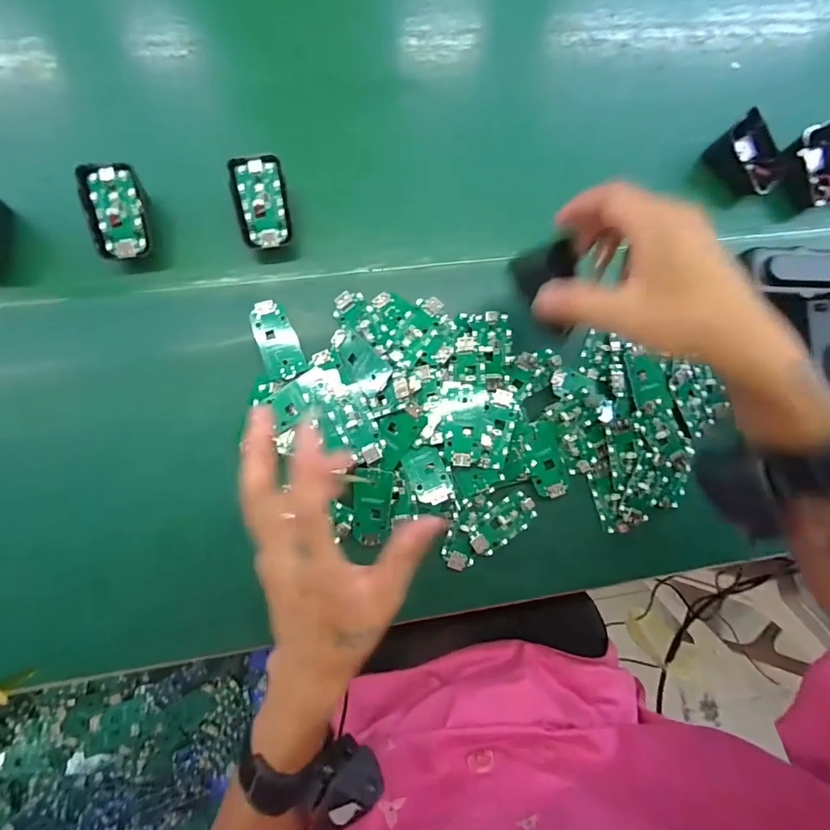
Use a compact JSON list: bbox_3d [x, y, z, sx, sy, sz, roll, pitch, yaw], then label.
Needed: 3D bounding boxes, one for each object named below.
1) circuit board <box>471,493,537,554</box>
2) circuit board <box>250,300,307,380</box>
[{"bbox_3d":[0.075,0.092,0.382,0.062,0.005,0.030,-34,88,-8],"label":"circuit board"},{"bbox_3d":[-0.113,-0.062,0.370,0.031,0.007,0.065,-20,86,-7],"label":"circuit board"}]

